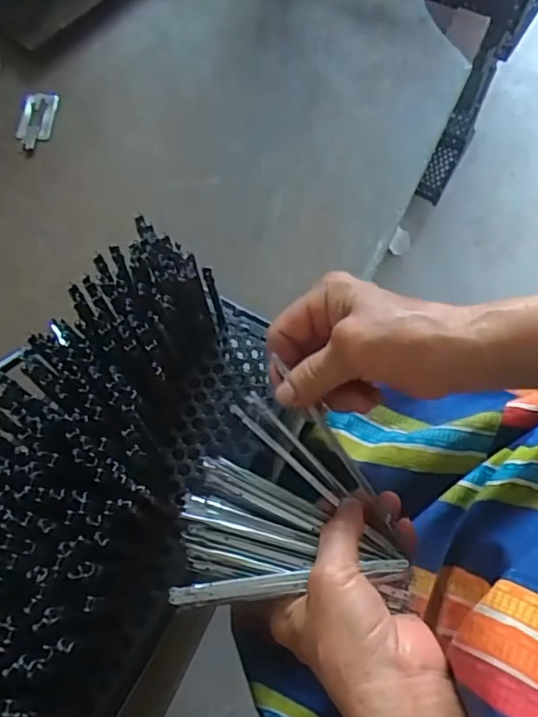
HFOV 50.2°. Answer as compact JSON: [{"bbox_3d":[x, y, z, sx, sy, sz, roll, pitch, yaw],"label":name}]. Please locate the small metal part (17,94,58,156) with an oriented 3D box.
[{"bbox_3d":[-0.222,-0.225,0.549,0.029,0.007,0.070,8,68,1],"label":"small metal part"}]

